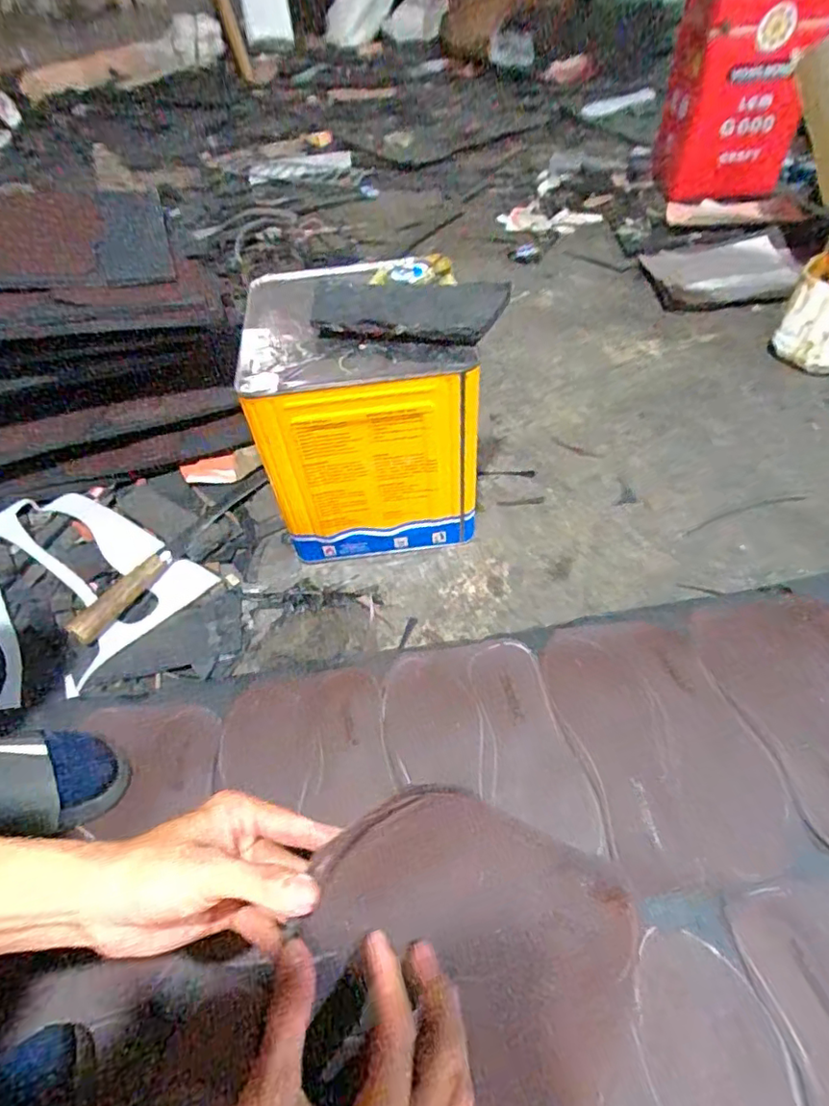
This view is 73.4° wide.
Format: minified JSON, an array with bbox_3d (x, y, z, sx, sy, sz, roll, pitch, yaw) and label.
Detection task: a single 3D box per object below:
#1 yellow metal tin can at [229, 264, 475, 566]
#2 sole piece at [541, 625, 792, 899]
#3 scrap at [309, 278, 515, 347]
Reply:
[{"bbox_3d":[-0.057,-0.172,0.686,0.237,0.264,0.244,-7,54,0],"label":"yellow metal tin can"},{"bbox_3d":[0.233,0.175,0.535,0.163,0.009,0.249,-11,49,-4],"label":"sole piece"},{"bbox_3d":[-0.013,-0.247,0.564,0.203,0.014,0.080,7,70,11],"label":"scrap"}]

